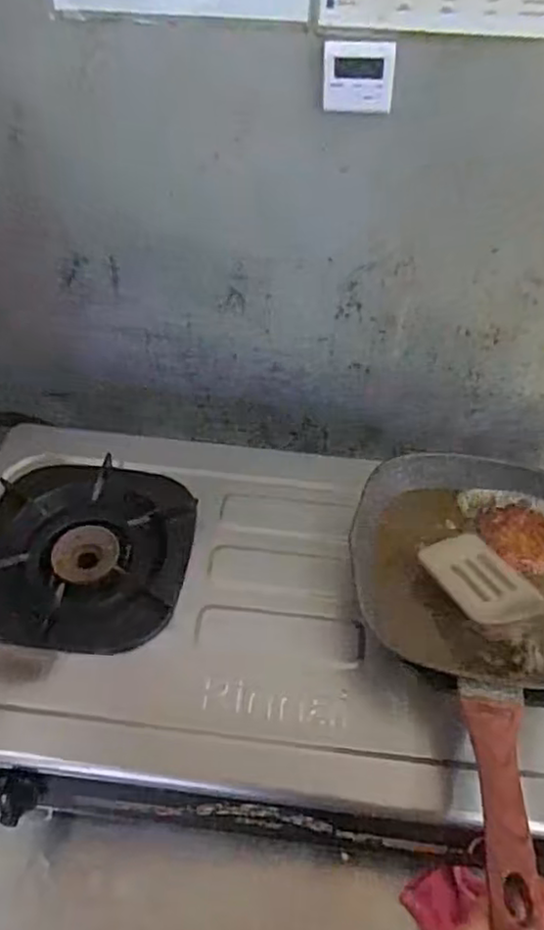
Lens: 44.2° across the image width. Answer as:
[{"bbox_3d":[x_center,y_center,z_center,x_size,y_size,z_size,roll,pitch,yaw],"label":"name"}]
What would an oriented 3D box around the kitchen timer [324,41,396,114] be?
[{"bbox_3d":[0.071,-0.318,0.551,0.057,0.050,0.009,6,49,4],"label":"kitchen timer"}]

